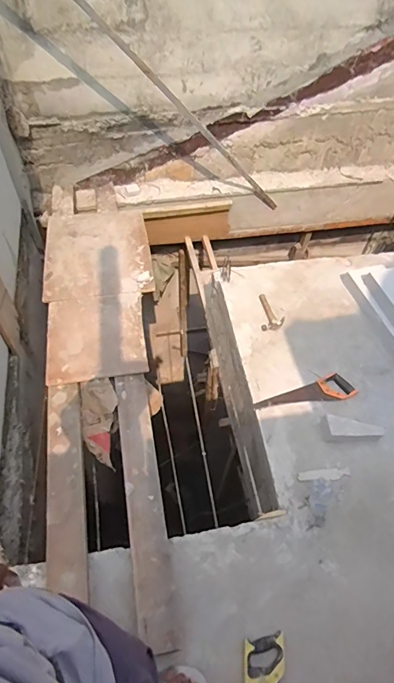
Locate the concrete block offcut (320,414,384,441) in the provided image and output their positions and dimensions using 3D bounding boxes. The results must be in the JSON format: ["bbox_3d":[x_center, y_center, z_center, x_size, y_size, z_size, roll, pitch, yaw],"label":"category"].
[{"bbox_3d":[0.574,0.322,1.543,0.214,0.074,0.090,4,54,0],"label":"concrete block offcut"}]

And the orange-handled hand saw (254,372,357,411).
[{"bbox_3d":[0.439,0.232,1.668,0.401,0.021,0.124,-19,57,-15],"label":"orange-handled hand saw"}]

